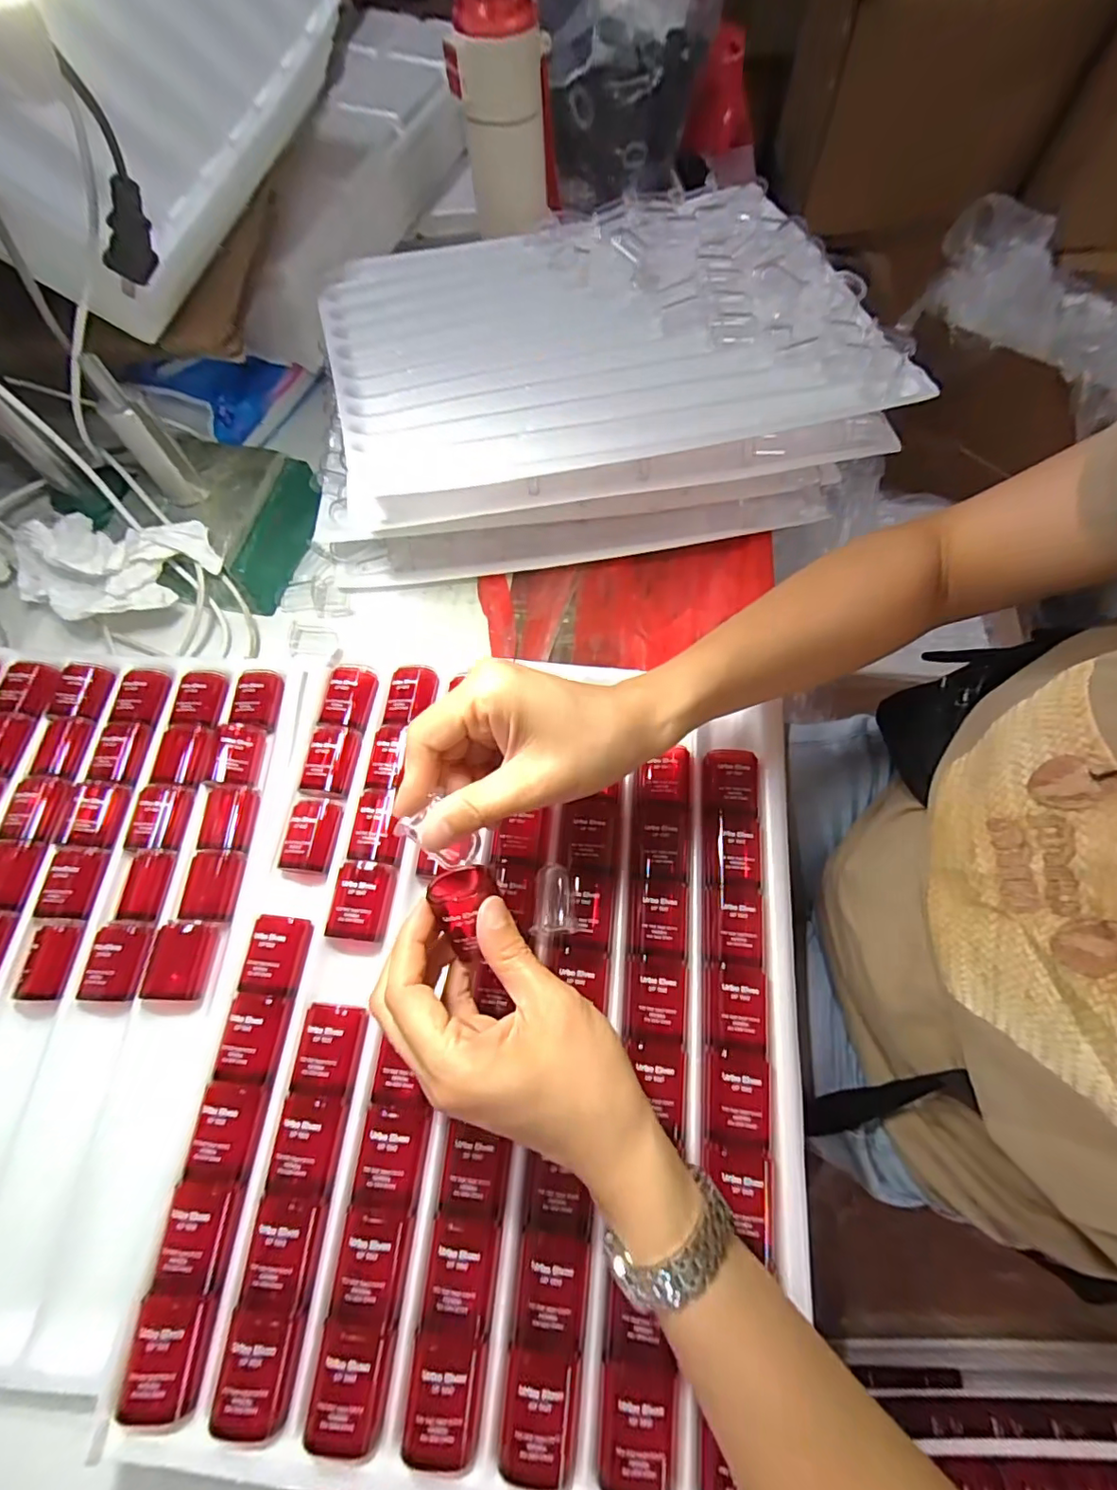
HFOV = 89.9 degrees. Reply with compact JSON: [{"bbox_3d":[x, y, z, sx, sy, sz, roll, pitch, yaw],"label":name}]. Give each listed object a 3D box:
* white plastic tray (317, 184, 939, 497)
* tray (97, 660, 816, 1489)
[{"bbox_3d":[0.027,-0.312,0.419,0.385,0.034,0.312,-14,69,-7],"label":"white plastic tray"},{"bbox_3d":[-0.023,0.135,0.294,0.294,0.024,0.372,5,68,4],"label":"tray"}]

